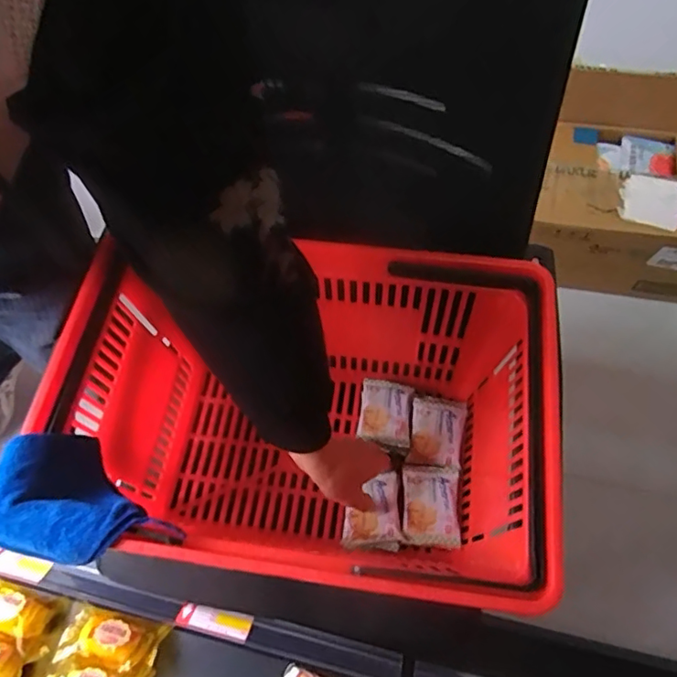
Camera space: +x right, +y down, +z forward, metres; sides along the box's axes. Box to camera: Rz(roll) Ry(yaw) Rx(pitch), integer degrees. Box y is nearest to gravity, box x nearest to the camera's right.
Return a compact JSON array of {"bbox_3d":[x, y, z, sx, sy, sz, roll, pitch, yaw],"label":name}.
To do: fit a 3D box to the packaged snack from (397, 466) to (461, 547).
[{"bbox_3d":[0.110,0.198,0.658,0.069,0.014,0.091,1,65,4],"label":"packaged snack"}]

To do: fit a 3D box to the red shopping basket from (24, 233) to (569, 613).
[{"bbox_3d":[-0.036,0.097,0.627,0.481,0.258,0.324,6,66,6],"label":"red shopping basket"}]

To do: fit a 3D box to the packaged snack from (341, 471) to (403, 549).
[{"bbox_3d":[0.037,0.202,0.650,0.069,0.027,0.080,-5,65,1],"label":"packaged snack"}]

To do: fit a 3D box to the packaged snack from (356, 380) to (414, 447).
[{"bbox_3d":[0.061,0.097,0.718,0.067,0.026,0.085,6,66,6],"label":"packaged snack"}]

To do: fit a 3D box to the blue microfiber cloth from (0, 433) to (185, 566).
[{"bbox_3d":[-0.238,0.154,0.486,0.171,0.051,0.108,39,73,18],"label":"blue microfiber cloth"}]

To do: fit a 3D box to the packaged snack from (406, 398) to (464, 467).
[{"bbox_3d":[0.124,0.119,0.695,0.065,0.024,0.081,8,66,7],"label":"packaged snack"}]

